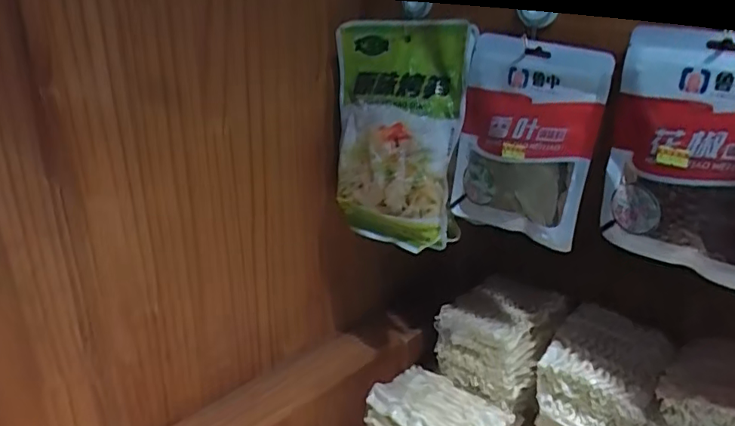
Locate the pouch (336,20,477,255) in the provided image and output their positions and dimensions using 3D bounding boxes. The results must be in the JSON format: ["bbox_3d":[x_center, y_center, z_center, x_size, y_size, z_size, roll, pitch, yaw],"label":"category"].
[{"bbox_3d":[0.021,-0.077,0.546,0.146,0.211,0.035,13,10,30],"label":"pouch"}]

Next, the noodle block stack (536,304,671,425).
[{"bbox_3d":[0.253,0.196,0.595,0.106,0.129,0.124,16,27,33],"label":"noodle block stack"}]

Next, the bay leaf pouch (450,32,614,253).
[{"bbox_3d":[0.139,-0.060,0.488,0.125,0.172,0.025,18,29,37],"label":"bay leaf pouch"}]

